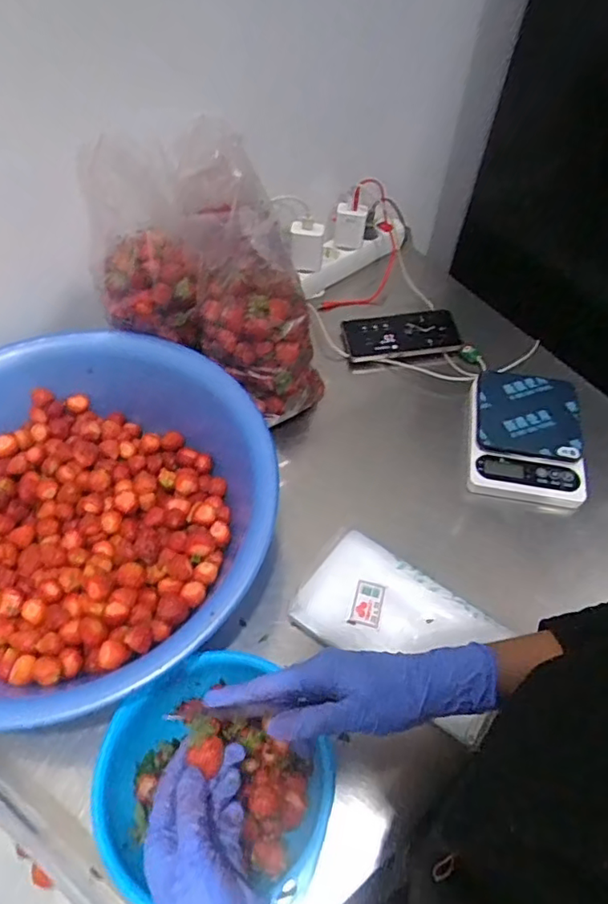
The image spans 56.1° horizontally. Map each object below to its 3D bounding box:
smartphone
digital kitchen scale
[{"bbox_3d":[0.143,-0.176,0.839,0.168,0.015,0.080,-7,66,-9],"label":"smartphone"},{"bbox_3d":[0.280,-0.018,0.735,0.142,0.052,0.186,8,56,4],"label":"digital kitchen scale"}]

